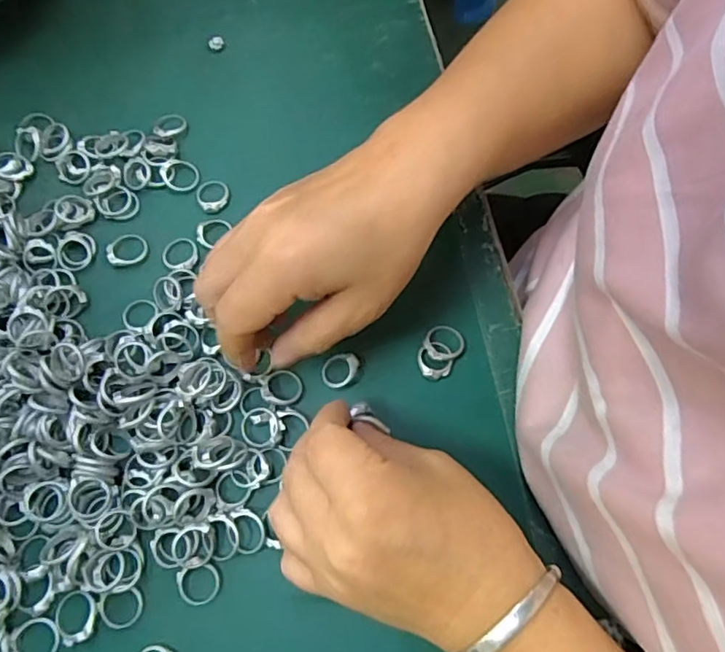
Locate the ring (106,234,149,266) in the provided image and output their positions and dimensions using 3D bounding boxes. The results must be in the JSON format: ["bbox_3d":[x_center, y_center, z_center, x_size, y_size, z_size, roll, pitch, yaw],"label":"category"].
[{"bbox_3d":[-0.140,-0.046,0.337,0.023,0.005,0.020,-29,73,-7],"label":"ring"}]

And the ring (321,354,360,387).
[{"bbox_3d":[-0.012,0.024,0.307,0.021,0.006,0.017,-12,71,-1],"label":"ring"}]

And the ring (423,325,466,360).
[{"bbox_3d":[0.044,0.009,0.310,0.021,0.004,0.021,-1,56,2],"label":"ring"}]

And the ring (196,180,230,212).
[{"bbox_3d":[-0.091,-0.080,0.347,0.020,0.004,0.022,-1,71,2],"label":"ring"}]

